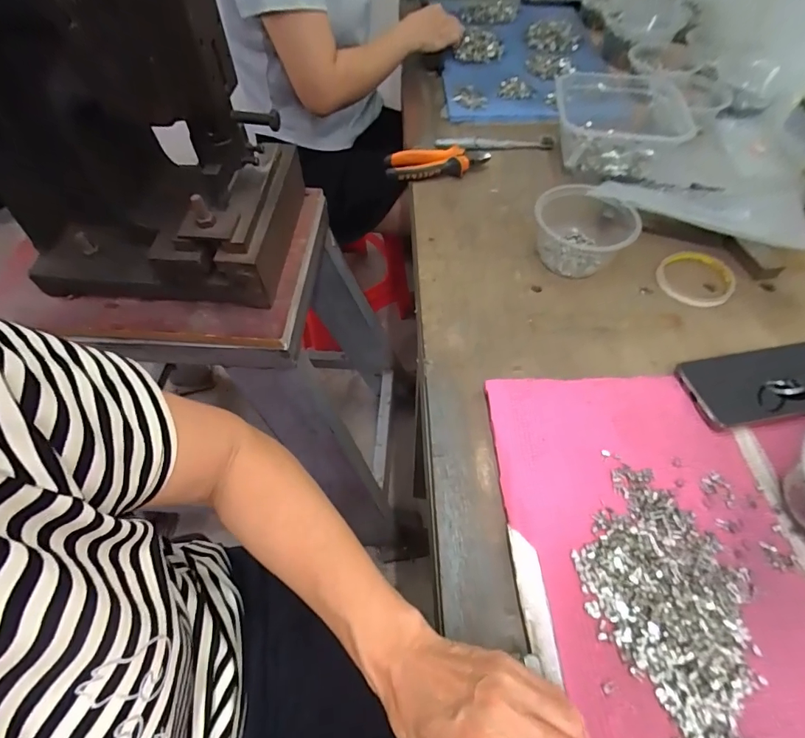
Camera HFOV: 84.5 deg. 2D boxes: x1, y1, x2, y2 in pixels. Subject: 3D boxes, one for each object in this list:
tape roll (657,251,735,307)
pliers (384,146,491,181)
[{"bbox_3d":[0.354,-0.110,0.531,0.097,0.009,0.082,-28,61,-18],"label":"tape roll"},{"bbox_3d":[0.051,-0.296,0.644,0.147,0.032,0.050,-5,56,-4],"label":"pliers"}]

